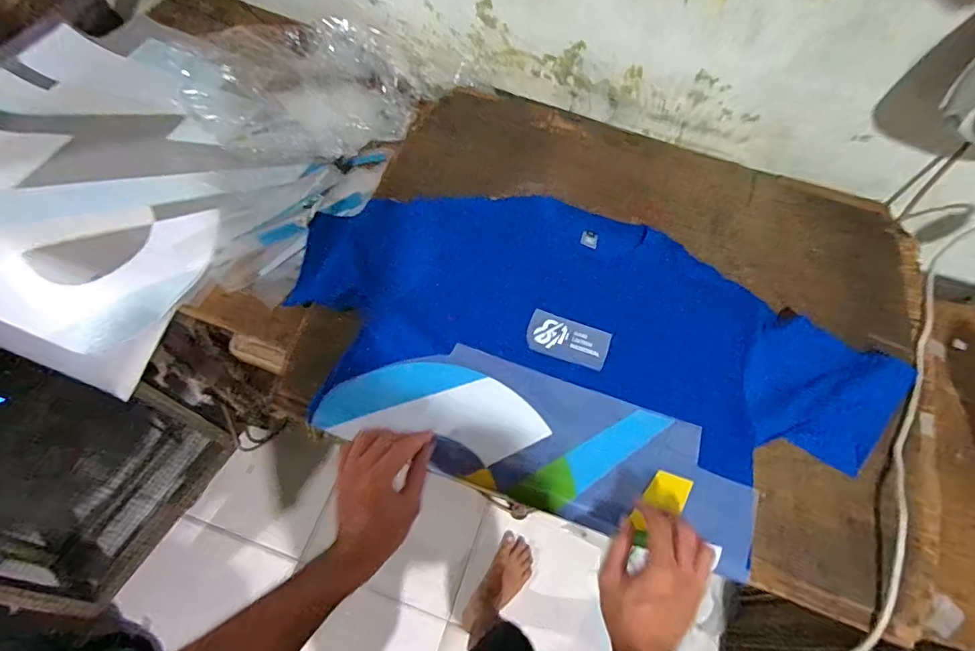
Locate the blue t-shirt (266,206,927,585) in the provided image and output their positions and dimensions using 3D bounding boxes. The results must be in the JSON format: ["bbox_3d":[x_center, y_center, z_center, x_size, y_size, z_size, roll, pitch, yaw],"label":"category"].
[{"bbox_3d":[0.115,0.021,0.654,0.789,0.038,0.414,17,65,7],"label":"blue t-shirt"}]

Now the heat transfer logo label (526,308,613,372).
[{"bbox_3d":[0.107,0.018,0.655,0.106,0.005,0.060,16,65,6],"label":"heat transfer logo label"}]

